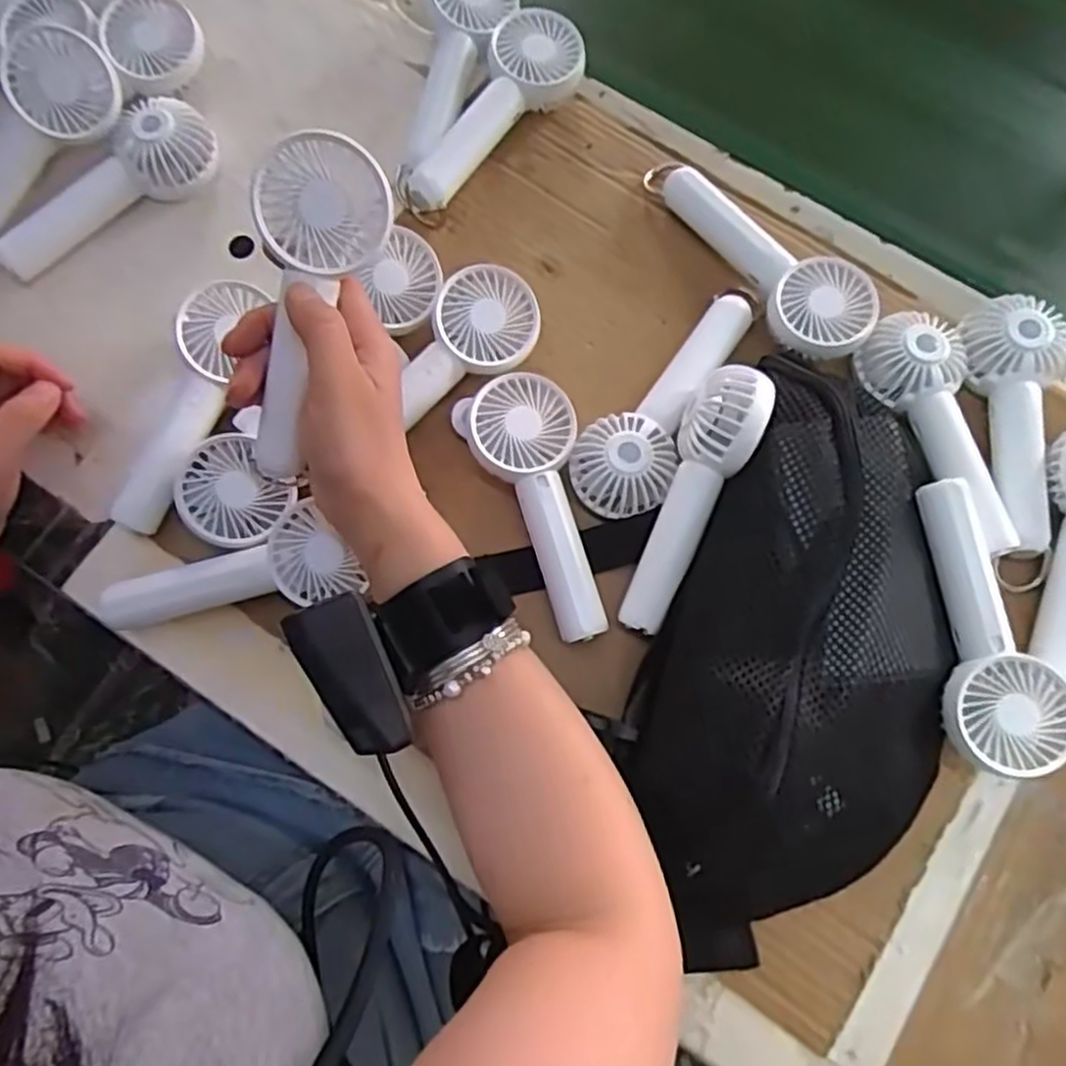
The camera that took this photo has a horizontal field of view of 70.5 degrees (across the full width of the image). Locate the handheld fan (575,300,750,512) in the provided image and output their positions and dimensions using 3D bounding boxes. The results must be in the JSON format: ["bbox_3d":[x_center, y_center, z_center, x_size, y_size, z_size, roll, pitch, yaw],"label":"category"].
[{"bbox_3d":[0.072,-0.076,0.417,0.052,0.026,0.144,28,77,6],"label":"handheld fan"}]

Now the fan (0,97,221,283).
[{"bbox_3d":[-0.254,-0.202,0.449,0.144,0.037,0.046,-39,80,-10],"label":"fan"}]

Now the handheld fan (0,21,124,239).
[{"bbox_3d":[-0.297,-0.222,0.435,0.143,0.030,0.056,-46,78,10],"label":"handheld fan"}]

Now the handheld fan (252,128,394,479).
[{"bbox_3d":[-0.102,-0.096,0.340,0.054,0.031,0.146,19,106,6],"label":"handheld fan"}]

